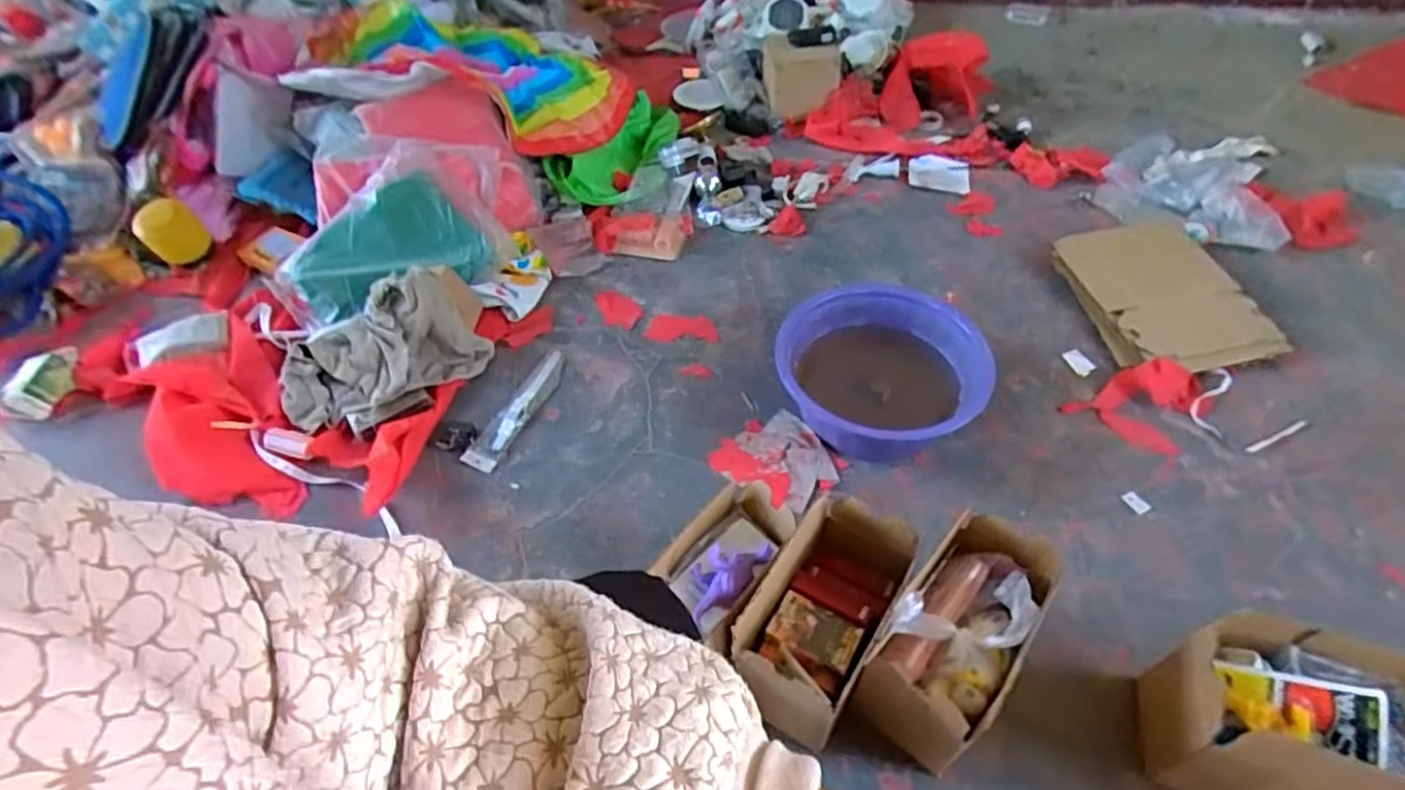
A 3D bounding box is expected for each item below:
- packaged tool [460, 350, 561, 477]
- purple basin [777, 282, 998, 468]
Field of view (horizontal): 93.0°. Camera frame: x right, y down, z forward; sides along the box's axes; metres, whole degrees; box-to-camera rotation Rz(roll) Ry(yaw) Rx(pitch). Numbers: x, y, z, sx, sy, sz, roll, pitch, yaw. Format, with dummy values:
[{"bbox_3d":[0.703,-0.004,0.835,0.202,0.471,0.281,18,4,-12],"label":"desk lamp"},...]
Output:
[{"bbox_3d":[-0.277,0.021,1.011,0.052,0.015,0.227,17,51,17],"label":"packaged tool"},{"bbox_3d":[0.253,-0.026,0.974,0.300,0.114,0.257,17,51,17],"label":"purple basin"}]

